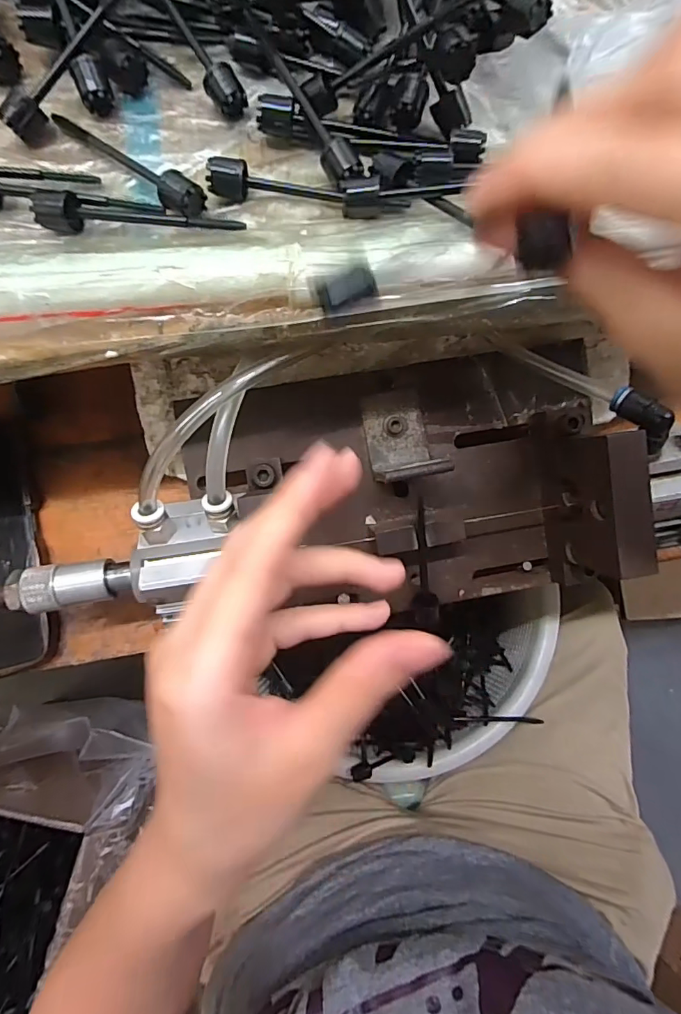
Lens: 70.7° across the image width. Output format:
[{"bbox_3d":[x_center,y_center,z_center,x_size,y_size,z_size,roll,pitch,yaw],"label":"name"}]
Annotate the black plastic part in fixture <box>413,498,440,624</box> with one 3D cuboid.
[{"bbox_3d":[0.048,0.032,0.270,0.014,0.007,0.085,-8,117,-4],"label":"black plastic part in fixture"}]

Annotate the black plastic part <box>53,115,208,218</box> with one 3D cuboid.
[{"bbox_3d":[-0.095,-0.151,0.206,0.086,0.010,0.014,34,79,6],"label":"black plastic part"}]

